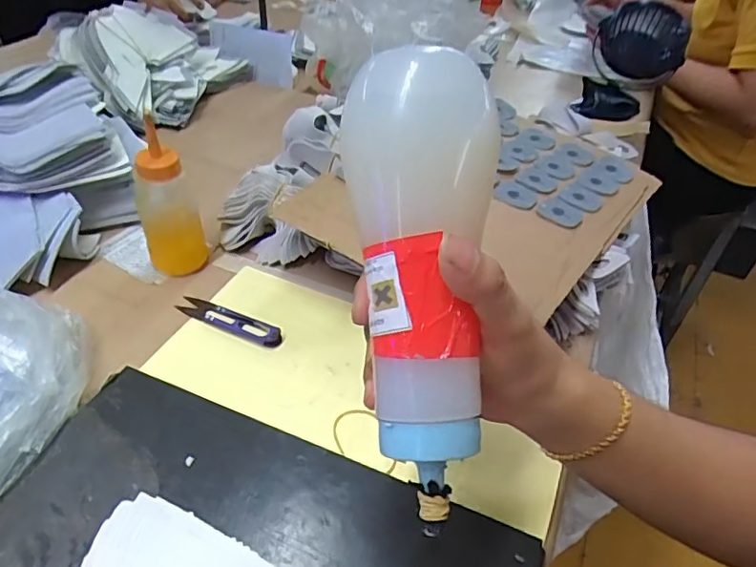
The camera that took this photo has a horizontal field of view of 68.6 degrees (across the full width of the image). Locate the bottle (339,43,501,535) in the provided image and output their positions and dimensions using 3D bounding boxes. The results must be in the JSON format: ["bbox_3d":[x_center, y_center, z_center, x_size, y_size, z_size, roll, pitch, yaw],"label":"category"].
[{"bbox_3d":[0.021,0.002,0.253,0.072,0.063,0.193,1,83,-4],"label":"bottle"}]

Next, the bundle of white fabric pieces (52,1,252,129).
[{"bbox_3d":[-0.293,-0.304,0.745,0.141,0.120,0.236,18,44,15],"label":"bundle of white fabric pieces"}]

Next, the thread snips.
[{"bbox_3d":[-0.127,0.030,0.471,0.100,0.010,0.020,20,44,16],"label":"thread snips"}]

